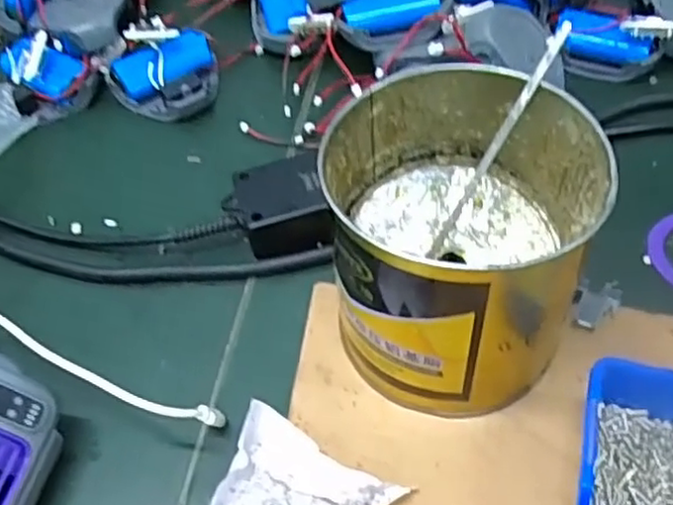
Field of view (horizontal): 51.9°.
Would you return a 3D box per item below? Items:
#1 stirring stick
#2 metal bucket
[{"bbox_3d":[0.075,-0.051,0.325,0.007,0.006,0.122,35,105,25],"label":"stirring stick"},{"bbox_3d":[0.057,-0.002,0.339,0.122,0.120,0.125,-2,55,2],"label":"metal bucket"}]

